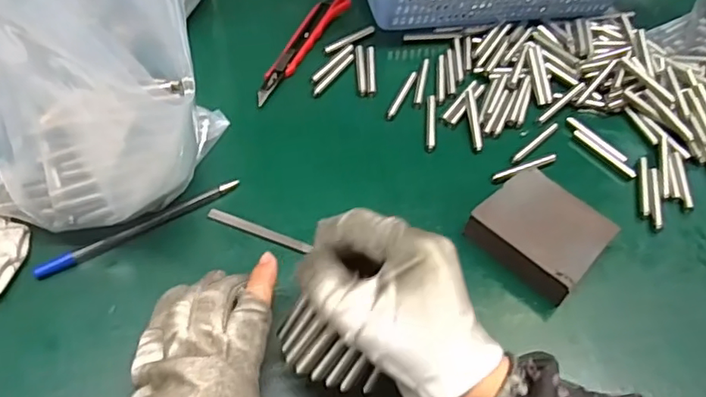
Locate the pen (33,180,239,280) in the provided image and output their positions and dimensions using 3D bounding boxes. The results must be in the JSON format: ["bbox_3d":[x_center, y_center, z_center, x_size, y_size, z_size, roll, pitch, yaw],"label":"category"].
[{"bbox_3d":[-0.143,0.018,0.389,0.139,0.007,0.011,-28,60,-23],"label":"pen"}]

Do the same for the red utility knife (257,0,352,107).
[{"bbox_3d":[-0.046,-0.138,0.507,0.025,0.013,0.149,23,55,12],"label":"red utility knife"}]

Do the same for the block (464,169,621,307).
[{"bbox_3d":[0.131,0.023,0.398,0.069,0.023,0.079,-35,63,-27],"label":"block"}]

